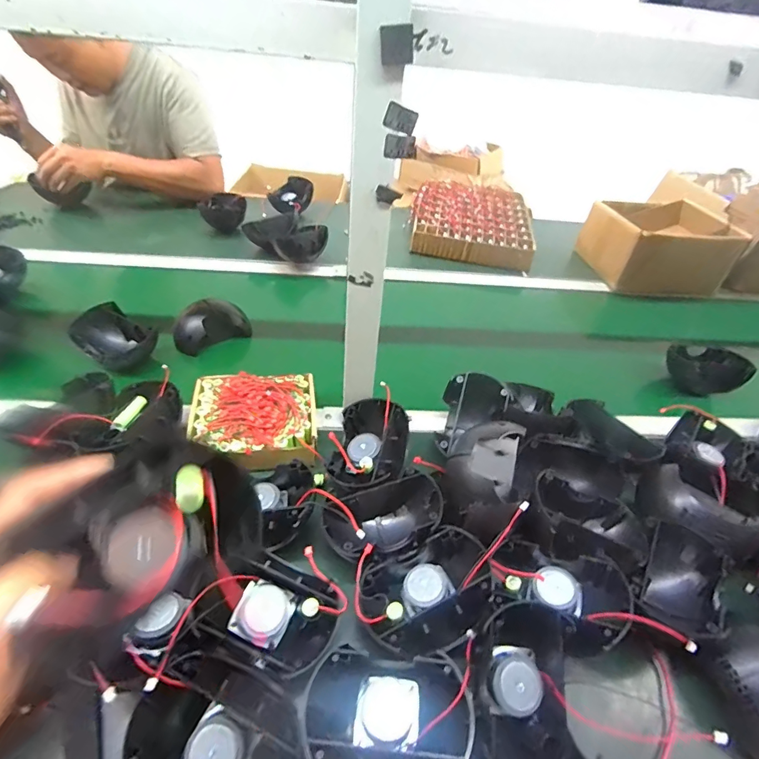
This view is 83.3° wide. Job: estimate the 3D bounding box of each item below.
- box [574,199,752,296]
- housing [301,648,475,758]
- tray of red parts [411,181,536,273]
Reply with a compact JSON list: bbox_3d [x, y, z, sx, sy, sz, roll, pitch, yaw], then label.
[{"bbox_3d":[0.685,-0.335,1.078,0.270,0.151,0.260,0,43,-6],"label":"box"},{"bbox_3d":[0.006,0.283,0.358,0.135,0.055,0.094,6,43,0],"label":"housing"},{"bbox_3d":[0.262,-0.453,1.197,0.302,0.053,0.450,10,43,4],"label":"tray of red parts"}]

